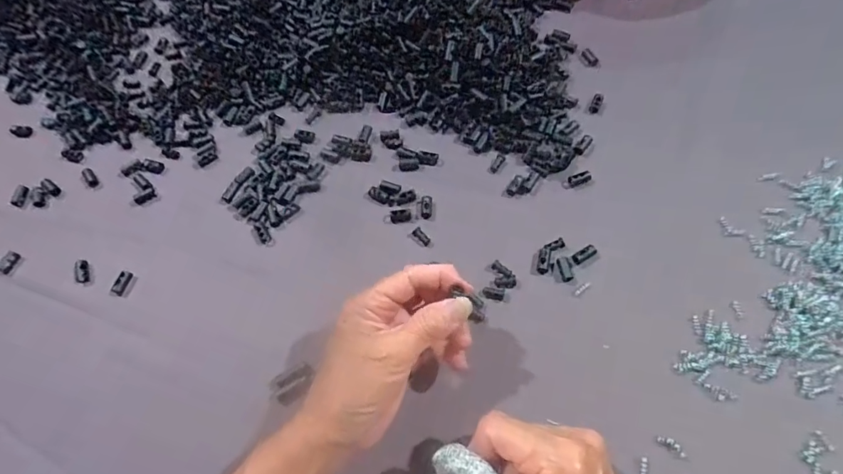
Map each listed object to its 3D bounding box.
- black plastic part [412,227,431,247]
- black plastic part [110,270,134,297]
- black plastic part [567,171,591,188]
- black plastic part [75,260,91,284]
[{"bbox_3d":[0.000,0.000,0.385,0.008,0.005,0.016,-43,84,-16],"label":"black plastic part"},{"bbox_3d":[-0.245,0.037,0.380,0.010,0.005,0.020,14,66,10],"label":"black plastic part"},{"bbox_3d":[0.136,-0.051,0.402,0.018,0.008,0.009,-16,64,-4],"label":"black plastic part"},{"bbox_3d":[-0.283,0.028,0.387,0.010,0.004,0.021,-22,65,-7],"label":"black plastic part"}]

